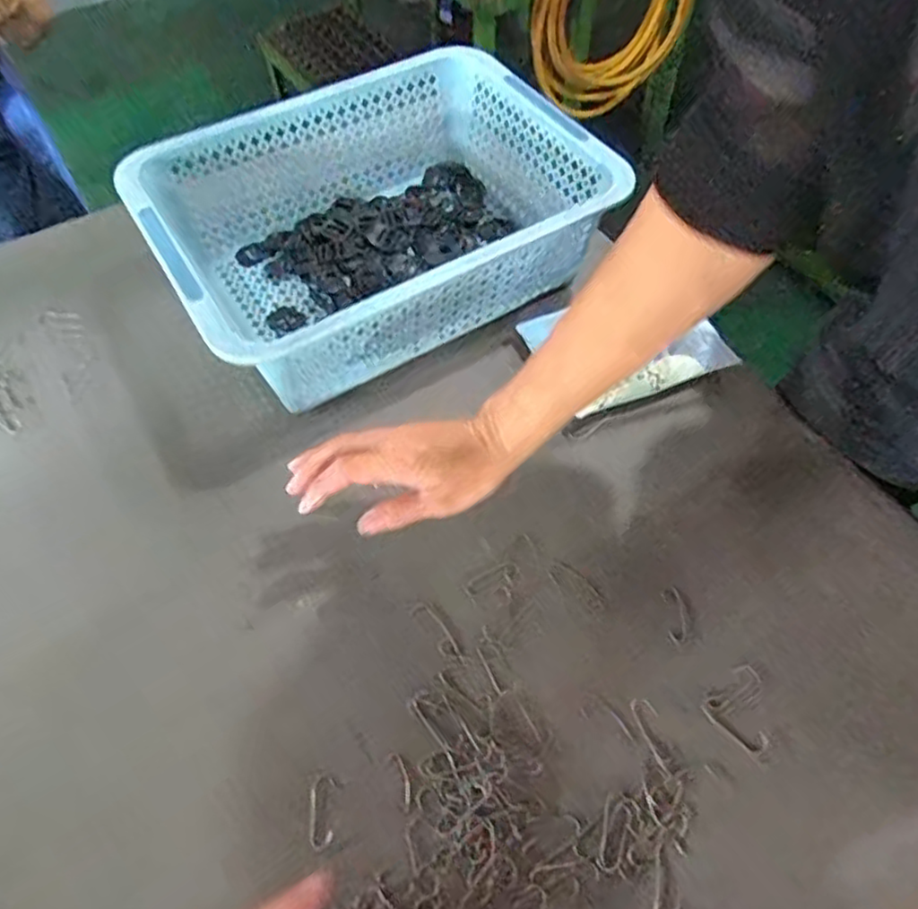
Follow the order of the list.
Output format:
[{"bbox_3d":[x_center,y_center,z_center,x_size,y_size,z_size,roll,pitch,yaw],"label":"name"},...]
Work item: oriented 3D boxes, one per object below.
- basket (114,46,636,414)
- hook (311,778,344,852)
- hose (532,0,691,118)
[{"bbox_3d":[-0.069,-0.218,0.643,0.389,0.118,0.284,-29,61,-17],"label":"basket"},{"bbox_3d":[-0.086,0.225,0.428,0.018,0.004,0.041,5,57,4],"label":"hook"},{"bbox_3d":[0.311,-0.946,1.444,0.394,0.384,0.116,-46,55,24],"label":"hose"}]

